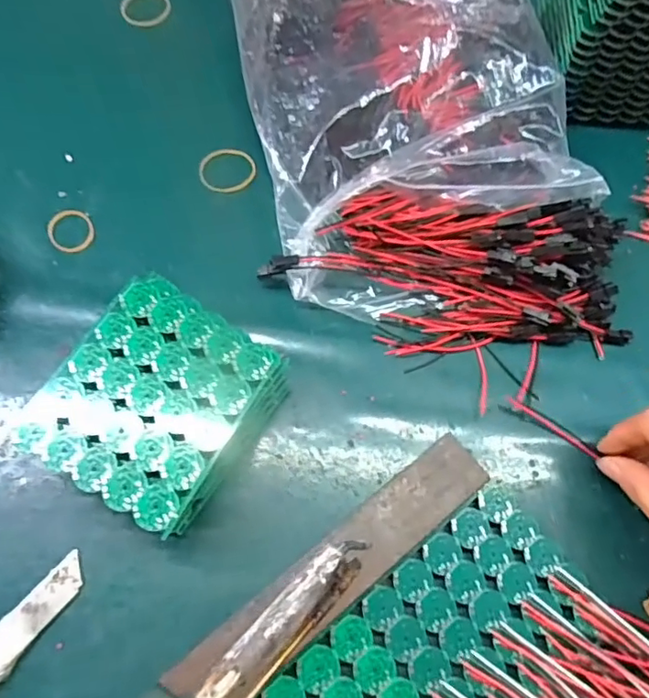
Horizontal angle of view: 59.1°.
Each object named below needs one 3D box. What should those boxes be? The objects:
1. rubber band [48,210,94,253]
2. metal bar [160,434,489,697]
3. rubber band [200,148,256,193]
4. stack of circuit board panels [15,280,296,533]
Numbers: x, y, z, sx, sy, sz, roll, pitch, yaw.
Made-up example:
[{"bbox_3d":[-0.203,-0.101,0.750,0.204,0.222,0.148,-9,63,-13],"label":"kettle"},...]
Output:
[{"bbox_3d":[-0.171,-0.081,0.385,0.030,0.004,0.032,1,66,-3],"label":"rubber band"},{"bbox_3d":[0.009,0.118,0.308,0.192,0.014,0.037,-37,73,-17],"label":"metal bar"},{"bbox_3d":[-0.070,-0.130,0.413,0.040,0.005,0.035,-7,67,-6],"label":"rubber band"},{"bbox_3d":[-0.091,0.032,0.320,0.102,0.050,0.118,30,70,6],"label":"stack of circuit board panels"}]

